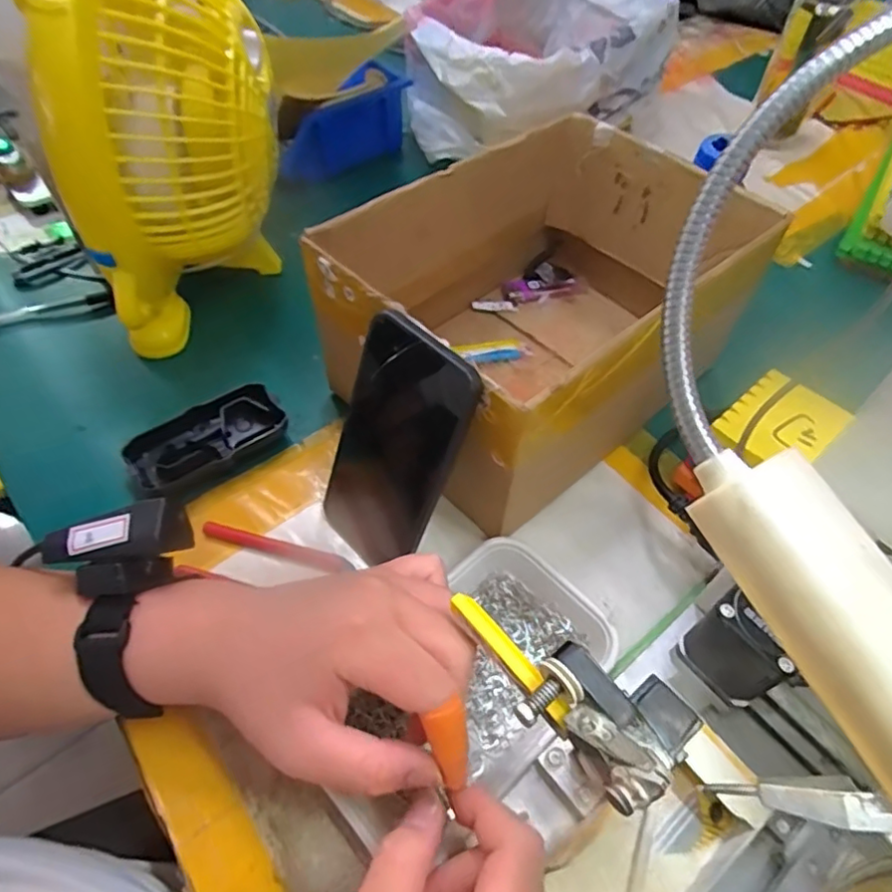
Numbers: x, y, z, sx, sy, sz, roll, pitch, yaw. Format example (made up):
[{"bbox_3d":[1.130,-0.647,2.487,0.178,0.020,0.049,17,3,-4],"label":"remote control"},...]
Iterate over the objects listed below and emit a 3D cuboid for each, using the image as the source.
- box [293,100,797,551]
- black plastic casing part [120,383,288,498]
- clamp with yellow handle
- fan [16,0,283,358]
[{"bbox_3d":[0.069,-0.098,0.446,0.280,0.152,0.198,-36,60,-24],"label":"box"},{"bbox_3d":[-0.173,-0.002,0.444,0.109,0.034,0.053,-34,59,-22],"label":"black plastic casing part"},{"bbox_3d":[0.042,0.098,0.240,0.034,0.029,0.107,-33,39,-22],"label":"clamp with yellow handle"},{"bbox_3d":[-0.205,-0.210,0.454,0.156,0.285,0.121,-12,54,-8],"label":"fan"}]

